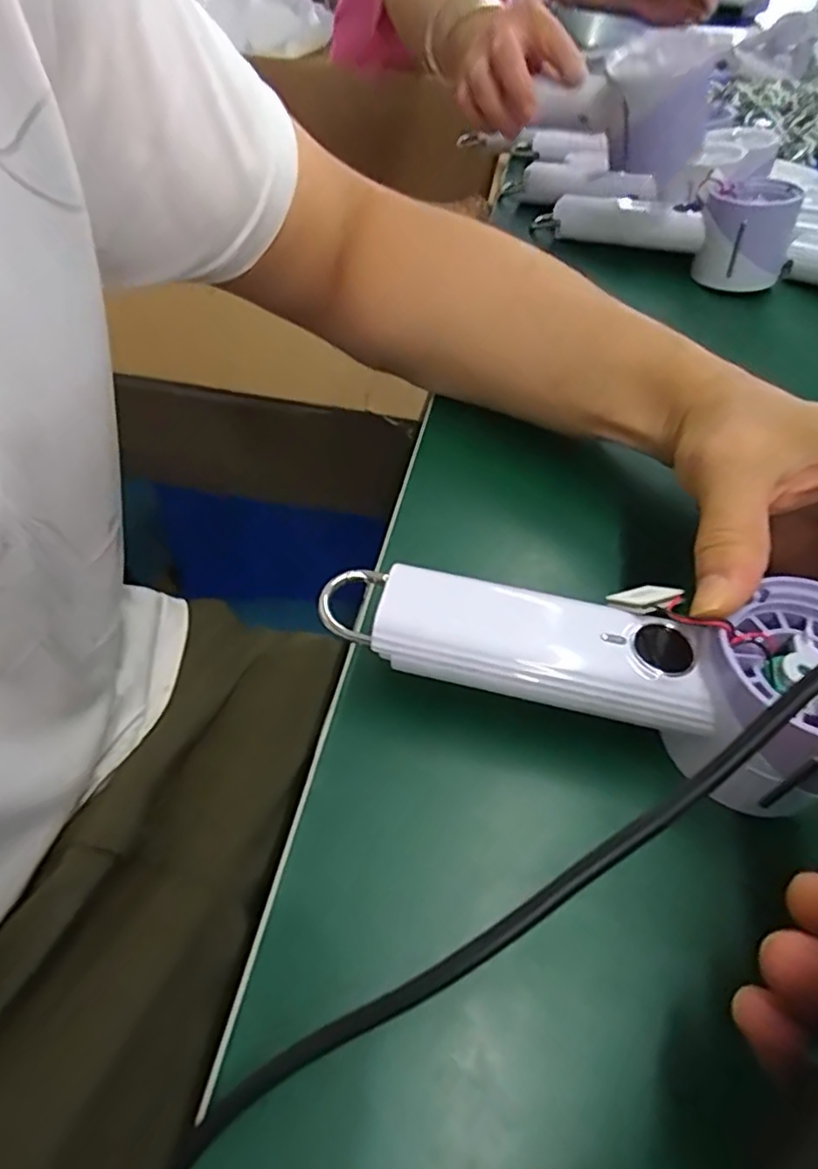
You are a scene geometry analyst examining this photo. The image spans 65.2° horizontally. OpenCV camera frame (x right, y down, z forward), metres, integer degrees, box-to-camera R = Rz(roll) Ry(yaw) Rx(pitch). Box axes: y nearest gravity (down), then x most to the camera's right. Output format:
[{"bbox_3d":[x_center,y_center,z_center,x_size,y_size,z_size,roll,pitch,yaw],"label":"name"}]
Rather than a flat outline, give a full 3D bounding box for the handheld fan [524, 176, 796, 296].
[{"bbox_3d":[0.201,-0.289,0.500,0.188,0.060,0.061,33,55,22],"label":"handheld fan"}]

